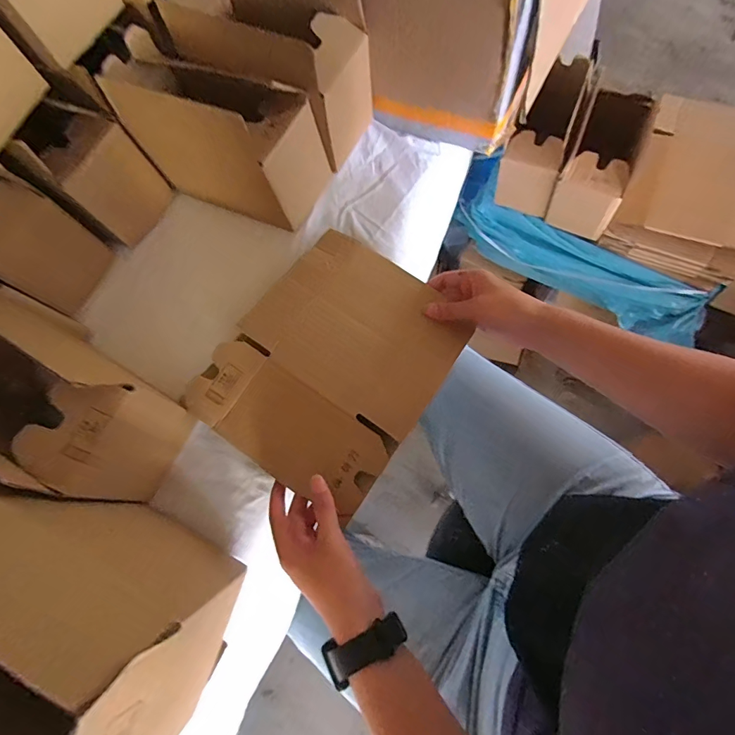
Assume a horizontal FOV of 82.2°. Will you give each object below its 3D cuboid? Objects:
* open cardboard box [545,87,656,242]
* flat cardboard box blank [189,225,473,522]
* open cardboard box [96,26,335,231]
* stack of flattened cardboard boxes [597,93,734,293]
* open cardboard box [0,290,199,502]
[{"bbox_3d":[0.376,-0.328,0.688,0.099,0.150,0.162,23,74,12],"label":"open cardboard box"},{"bbox_3d":[-0.032,-0.010,0.438,0.204,0.012,0.253,34,73,8],"label":"flat cardboard box blank"},{"bbox_3d":[-0.152,-0.256,0.452,0.191,0.135,0.101,21,72,8],"label":"open cardboard box"},{"bbox_3d":[0.540,-0.299,0.697,0.214,0.106,0.265,25,75,13],"label":"stack of flattened cardboard boxes"},{"bbox_3d":[-0.278,0.029,0.383,0.195,0.122,0.105,32,74,11],"label":"open cardboard box"}]

